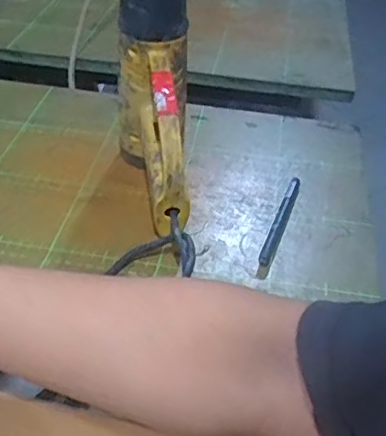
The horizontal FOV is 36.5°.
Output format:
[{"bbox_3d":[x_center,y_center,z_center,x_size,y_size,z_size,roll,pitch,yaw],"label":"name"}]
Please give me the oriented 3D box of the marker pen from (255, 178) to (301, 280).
[{"bbox_3d":[0.086,0.003,0.582,0.012,0.012,0.152,14,40,14],"label":"marker pen"}]

